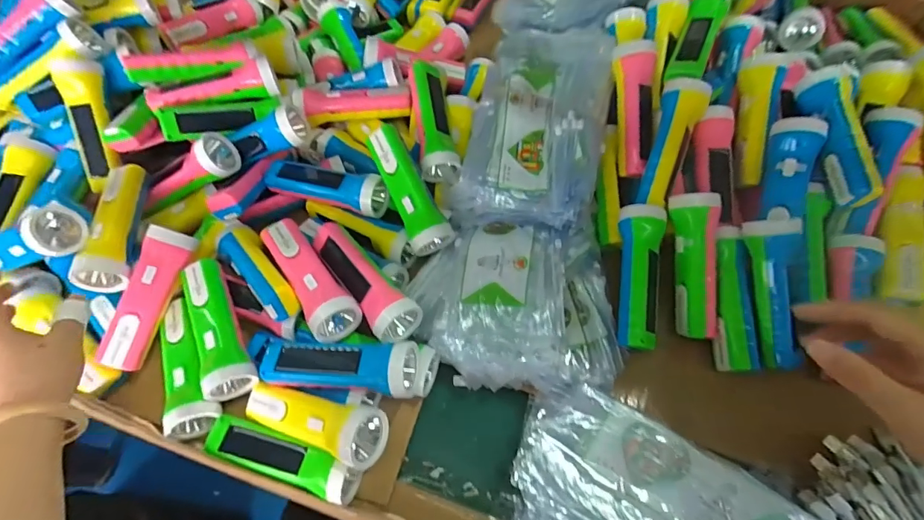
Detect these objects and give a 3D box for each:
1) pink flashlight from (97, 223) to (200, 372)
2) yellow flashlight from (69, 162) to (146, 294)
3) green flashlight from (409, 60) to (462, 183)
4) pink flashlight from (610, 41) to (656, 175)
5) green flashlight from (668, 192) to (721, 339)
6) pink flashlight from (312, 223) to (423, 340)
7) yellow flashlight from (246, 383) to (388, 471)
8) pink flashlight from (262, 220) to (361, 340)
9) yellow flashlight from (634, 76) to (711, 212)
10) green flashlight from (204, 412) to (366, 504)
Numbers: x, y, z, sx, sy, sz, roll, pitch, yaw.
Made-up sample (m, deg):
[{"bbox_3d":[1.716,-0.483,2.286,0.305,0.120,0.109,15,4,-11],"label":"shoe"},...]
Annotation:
[{"bbox_3d":[-0.363,0.044,0.510,0.048,0.042,0.164,16,81,10],"label":"pink flashlight"},{"bbox_3d":[-0.416,-0.045,0.533,0.054,0.051,0.171,-5,59,-1],"label":"yellow flashlight"},{"bbox_3d":[-0.038,-0.196,0.587,0.048,0.047,0.169,-8,65,-2],"label":"green flashlight"},{"bbox_3d":[0.220,-0.193,0.554,0.052,0.041,0.167,1,91,3],"label":"pink flashlight"},{"bbox_3d":[0.272,0.006,0.506,0.047,0.037,0.167,-1,90,2],"label":"green flashlight"},{"bbox_3d":[-0.113,0.020,0.491,0.051,0.043,0.165,-39,65,-19],"label":"pink flashlight"},{"bbox_3d":[-0.156,0.161,0.443,0.163,0.052,0.051,5,64,25],"label":"yellow flashlight"},{"bbox_3d":[-0.176,0.012,0.497,0.055,0.039,0.174,-32,63,-16],"label":"pink flashlight"},{"bbox_3d":[0.251,-0.142,0.526,0.044,0.041,0.158,18,90,10],"label":"yellow flashlight"},{"bbox_3d":[-0.186,0.202,0.451,0.161,0.047,0.045,16,61,11],"label":"green flashlight"}]

